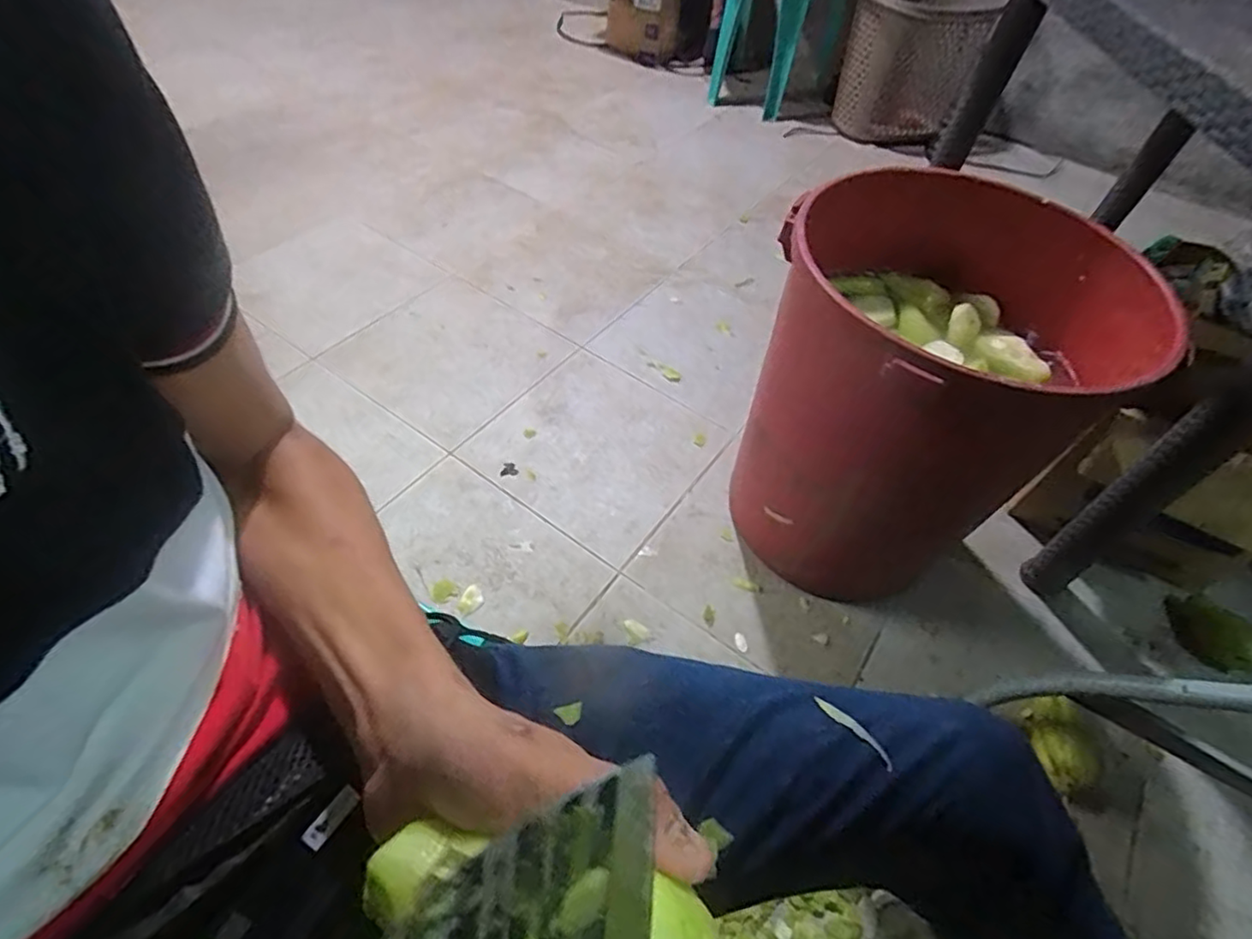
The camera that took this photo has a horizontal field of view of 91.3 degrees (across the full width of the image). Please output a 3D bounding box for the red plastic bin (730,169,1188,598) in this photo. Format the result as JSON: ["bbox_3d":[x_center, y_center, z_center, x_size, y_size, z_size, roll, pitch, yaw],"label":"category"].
[{"bbox_3d":[0.377,-0.108,0.896,0.421,0.459,0.414,2,53,-3],"label":"red plastic bin"}]

